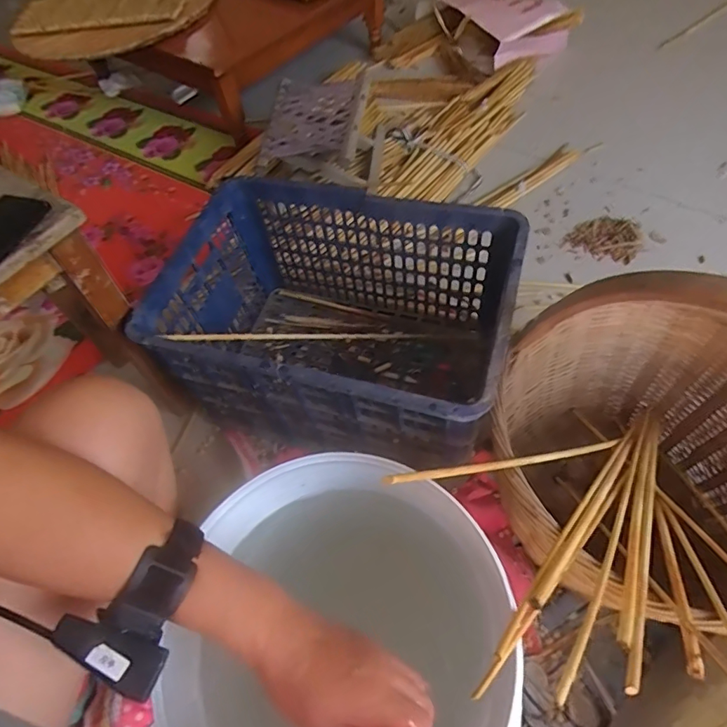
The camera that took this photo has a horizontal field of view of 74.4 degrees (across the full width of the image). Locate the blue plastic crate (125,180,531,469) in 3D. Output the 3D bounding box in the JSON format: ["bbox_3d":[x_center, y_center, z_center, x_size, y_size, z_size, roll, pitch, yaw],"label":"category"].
[{"bbox_3d":[-0.043,-0.055,0.772,0.505,0.288,0.344,14,60,13],"label":"blue plastic crate"}]

